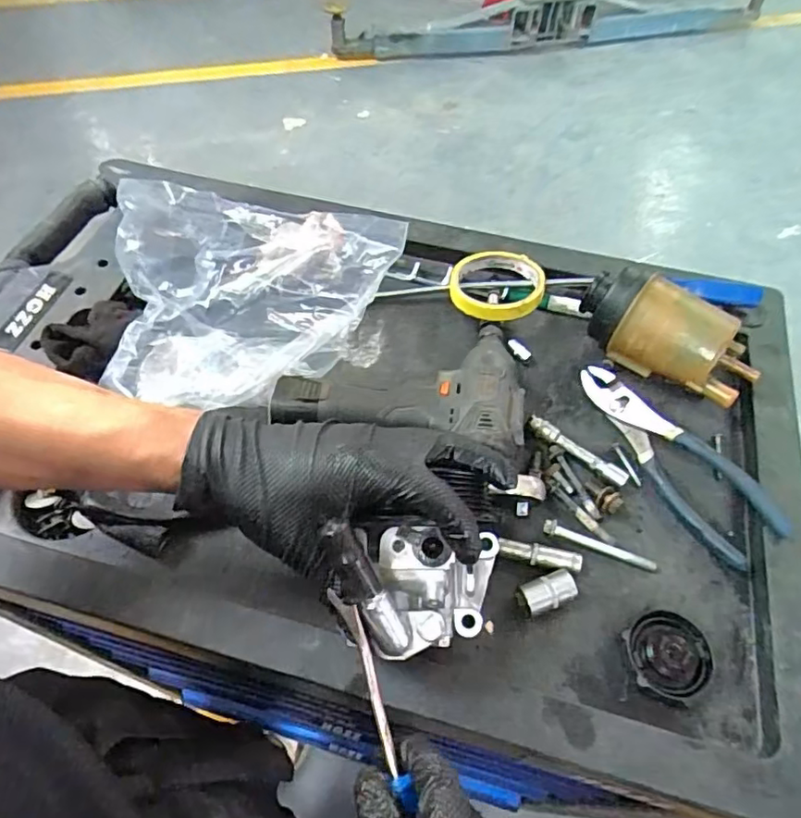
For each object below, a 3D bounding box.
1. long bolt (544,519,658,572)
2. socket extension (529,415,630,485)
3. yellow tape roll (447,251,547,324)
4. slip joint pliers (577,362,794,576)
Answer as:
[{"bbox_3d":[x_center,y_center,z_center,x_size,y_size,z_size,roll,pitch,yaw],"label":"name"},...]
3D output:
[{"bbox_3d":[0.154,0.105,0.448,0.088,0.011,0.010,17,58,10],"label":"long bolt"},{"bbox_3d":[0.149,0.034,0.489,0.090,0.009,0.014,35,63,20],"label":"socket extension"},{"bbox_3d":[0.093,-0.121,0.573,0.092,0.023,0.089,1,57,-1],"label":"yellow tape roll"},{"bbox_3d":[0.229,0.033,0.488,0.056,0.028,0.198,-21,60,-14],"label":"slip joint pliers"}]

